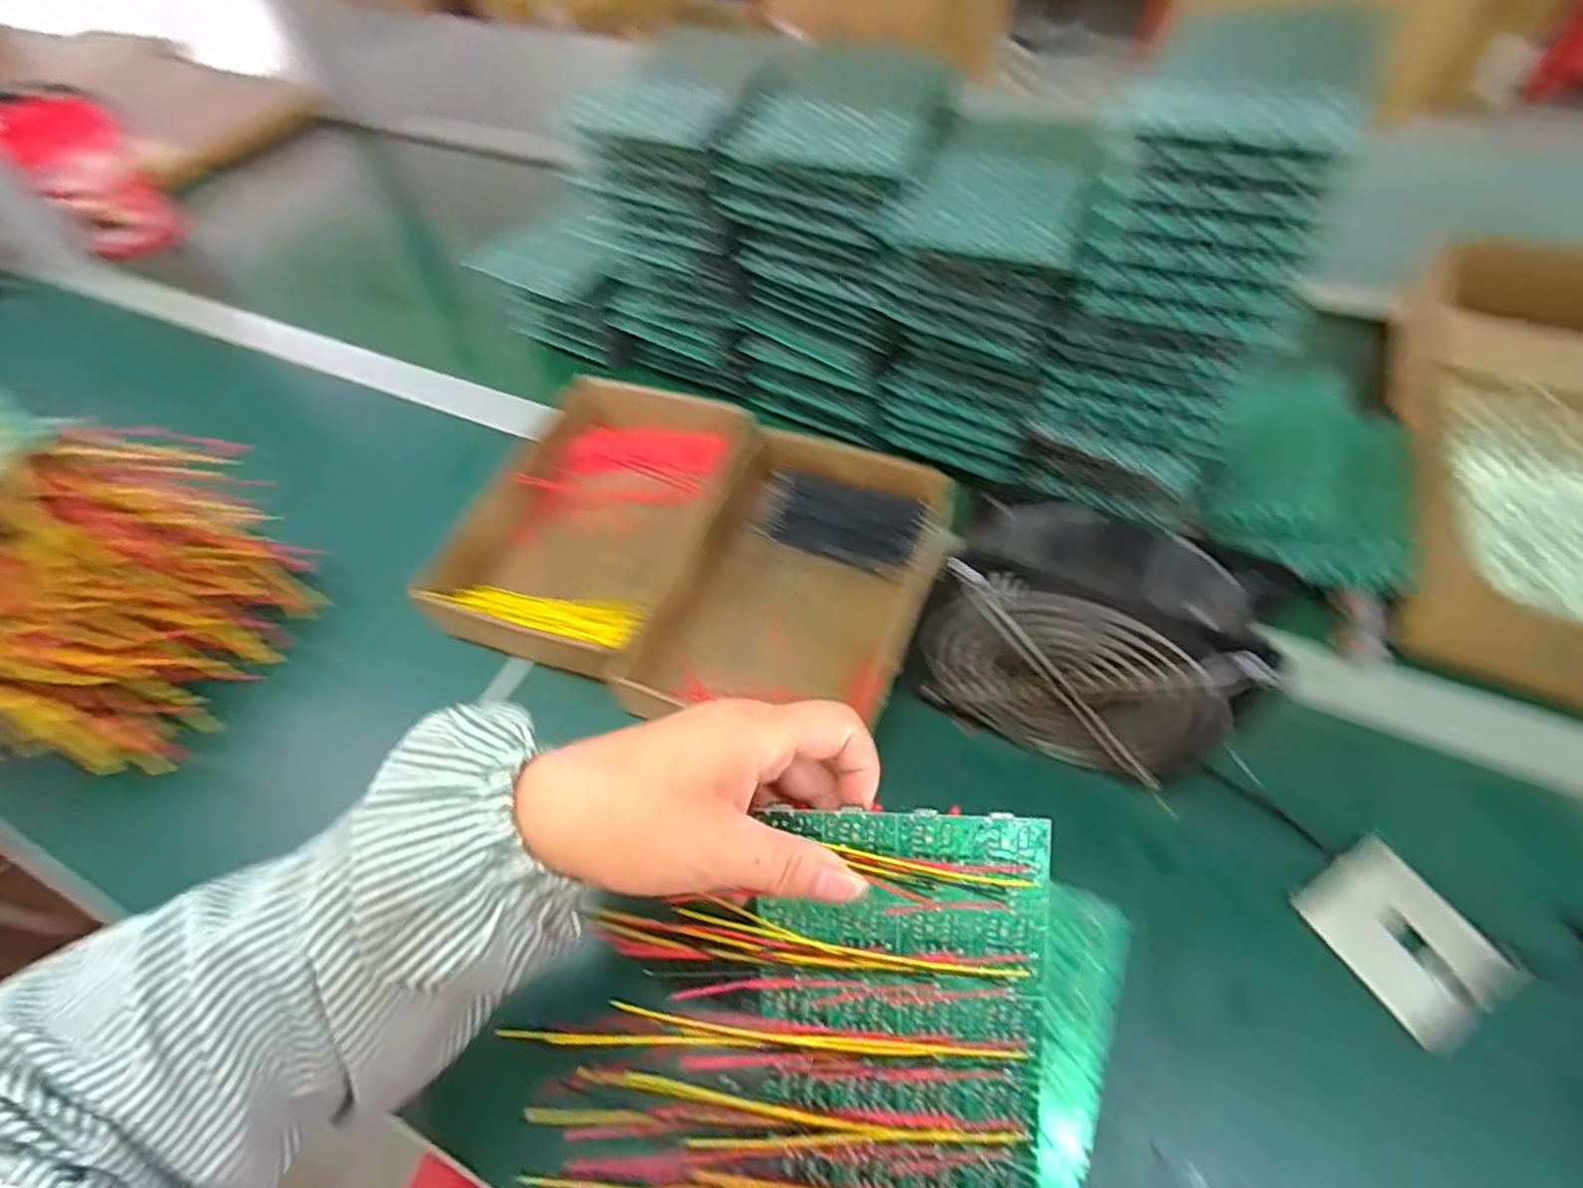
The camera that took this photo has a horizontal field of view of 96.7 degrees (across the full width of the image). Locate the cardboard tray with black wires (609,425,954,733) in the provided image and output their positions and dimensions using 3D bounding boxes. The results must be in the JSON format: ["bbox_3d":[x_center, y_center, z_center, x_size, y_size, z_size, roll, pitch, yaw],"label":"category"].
[{"bbox_3d":[0.007,-0.005,0.458,0.155,0.046,0.239,17,57,14],"label":"cardboard tray with black wires"}]

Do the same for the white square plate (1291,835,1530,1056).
[{"bbox_3d":[0.299,0.167,0.342,0.061,0.009,0.078,-28,58,-16],"label":"white square plate"}]

